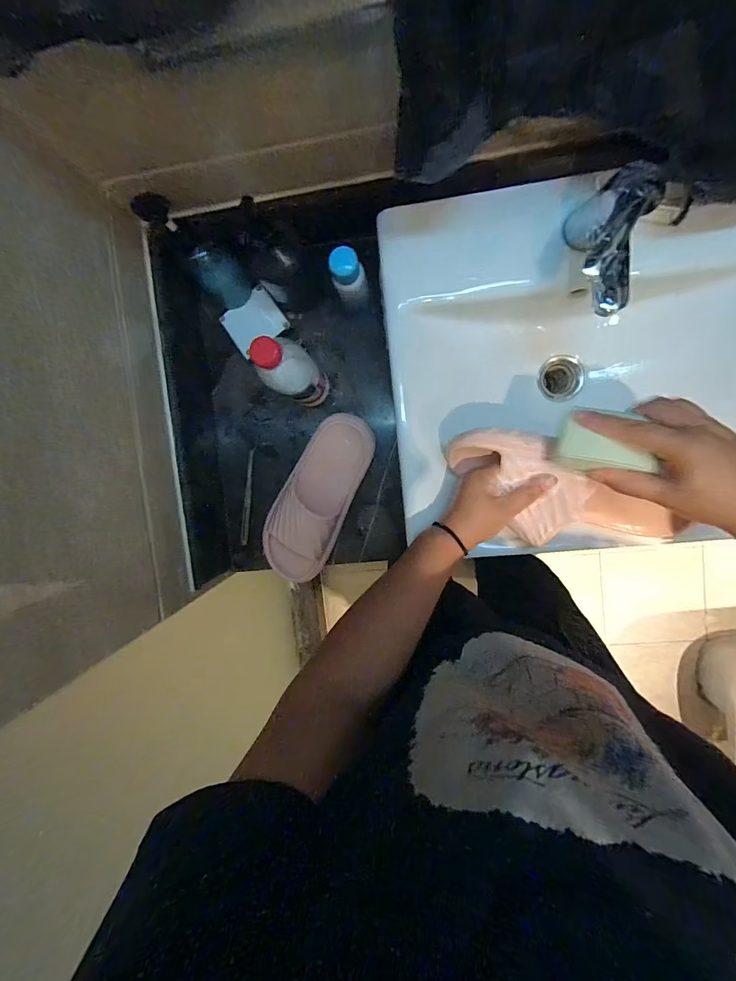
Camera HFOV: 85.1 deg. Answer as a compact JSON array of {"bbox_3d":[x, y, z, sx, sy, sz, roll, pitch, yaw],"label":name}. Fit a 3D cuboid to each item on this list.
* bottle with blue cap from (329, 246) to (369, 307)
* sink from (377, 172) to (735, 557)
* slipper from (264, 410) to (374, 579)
[{"bbox_3d":[-0.019,-0.274,0.540,0.044,0.121,0.045,-18,93,7],"label":"bottle with blue cap"},{"bbox_3d":[0.262,-0.148,0.515,0.455,0.123,0.419,-6,95,7],"label":"sink"},{"bbox_3d":[-0.079,0.010,0.603,0.108,0.057,0.263,24,97,3],"label":"slipper"}]

